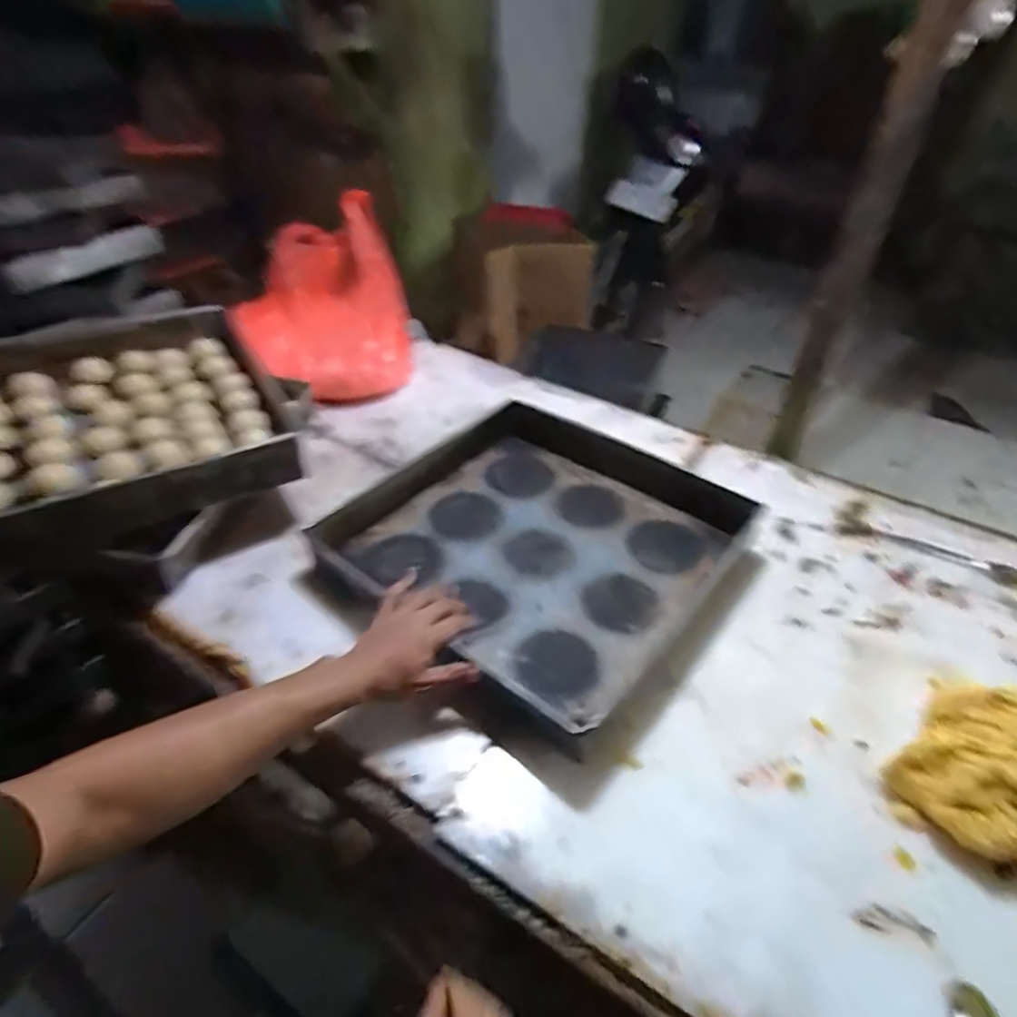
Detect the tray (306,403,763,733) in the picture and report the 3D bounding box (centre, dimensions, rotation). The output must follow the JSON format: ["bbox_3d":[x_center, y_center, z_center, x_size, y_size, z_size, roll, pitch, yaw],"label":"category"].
[{"bbox_3d":[0.046,0.032,0.775,0.405,0.074,0.441,30,44,28],"label":"tray"}]

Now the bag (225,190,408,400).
[{"bbox_3d":[-0.315,-0.355,1.043,0.272,0.260,0.327,-6,43,-8],"label":"bag"}]

